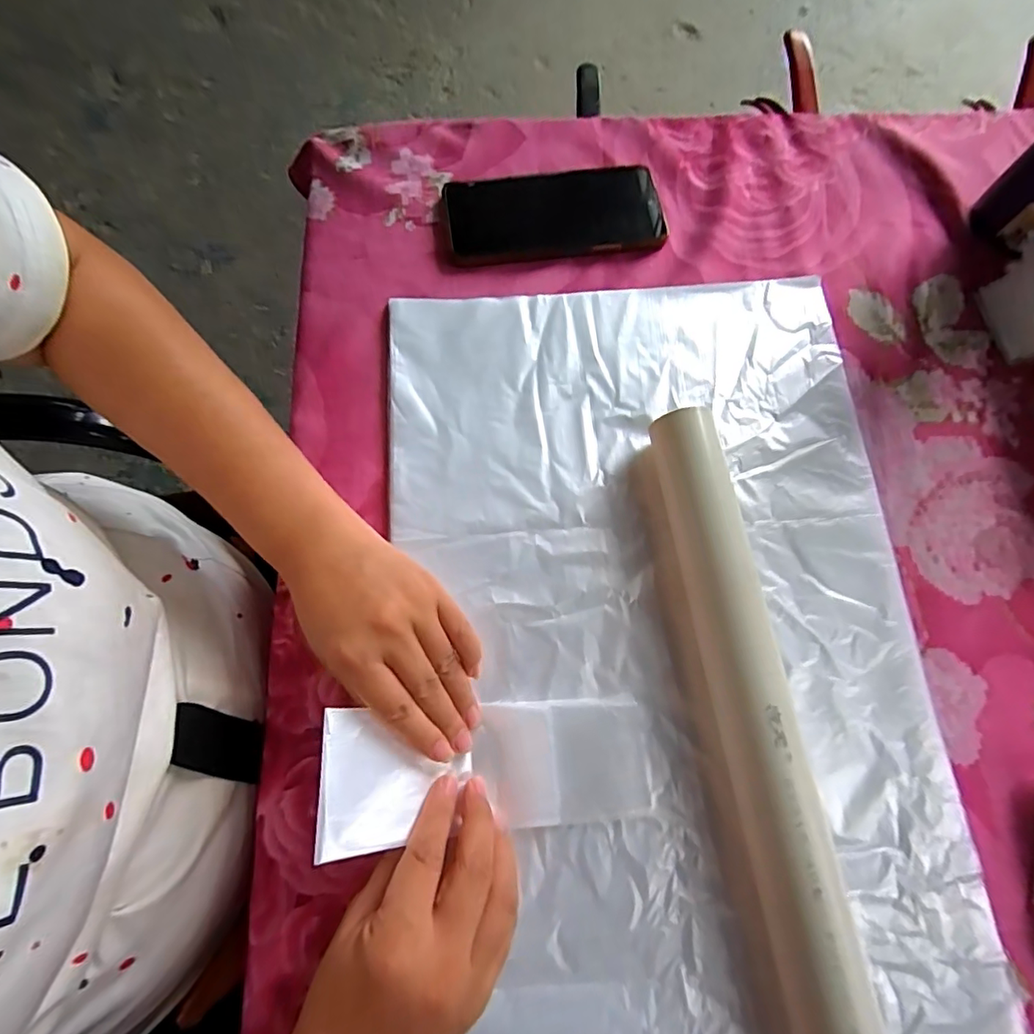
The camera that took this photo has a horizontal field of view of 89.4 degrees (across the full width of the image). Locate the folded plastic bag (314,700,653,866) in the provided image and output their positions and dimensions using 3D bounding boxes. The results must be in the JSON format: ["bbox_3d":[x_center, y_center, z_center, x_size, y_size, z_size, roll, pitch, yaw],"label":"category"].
[{"bbox_3d":[-0.014,0.130,0.273,0.165,0.031,0.060,2,72,-18],"label":"folded plastic bag"}]

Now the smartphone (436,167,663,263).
[{"bbox_3d":[0.027,-0.230,0.395,0.159,0.013,0.078,-8,73,-3],"label":"smartphone"}]

